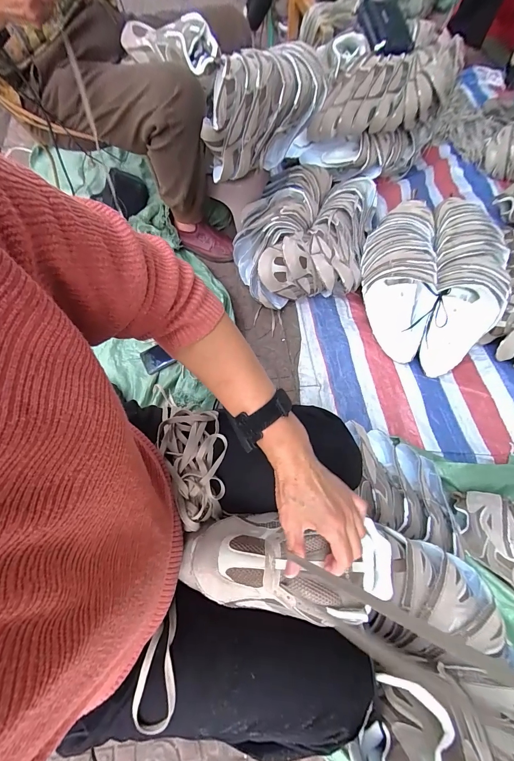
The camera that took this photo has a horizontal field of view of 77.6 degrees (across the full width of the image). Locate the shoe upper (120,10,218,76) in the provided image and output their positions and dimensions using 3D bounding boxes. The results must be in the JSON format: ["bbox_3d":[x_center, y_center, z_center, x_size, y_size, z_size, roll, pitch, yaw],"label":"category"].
[{"bbox_3d":[-0.199,-0.735,0.693,0.212,0.066,0.096,27,69,10],"label":"shoe upper"}]

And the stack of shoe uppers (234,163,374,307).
[{"bbox_3d":[0.140,-0.440,0.989,0.381,0.195,0.475,16,67,5],"label":"stack of shoe uppers"}]

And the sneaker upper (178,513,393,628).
[{"bbox_3d":[0.039,0.230,0.399,0.259,0.076,0.107,9,66,-4],"label":"sneaker upper"}]

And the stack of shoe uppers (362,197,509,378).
[{"bbox_3d":[0.445,-0.262,0.854,0.308,0.194,0.428,5,67,1],"label":"stack of shoe uppers"}]

